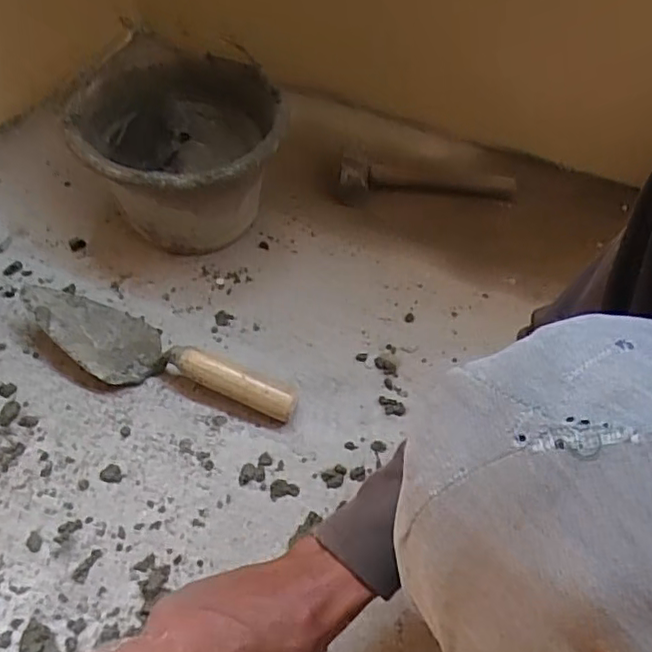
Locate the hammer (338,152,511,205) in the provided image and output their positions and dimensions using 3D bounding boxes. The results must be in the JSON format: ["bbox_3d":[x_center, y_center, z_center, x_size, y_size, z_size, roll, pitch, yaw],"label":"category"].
[{"bbox_3d":[0.141,-0.208,0.857,0.252,0.041,0.081,-2,49,-4],"label":"hammer"}]

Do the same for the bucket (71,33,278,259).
[{"bbox_3d":[-0.176,-0.203,0.763,0.226,0.165,0.247,0,49,-2],"label":"bucket"}]

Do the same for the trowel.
[{"bbox_3d":[-0.184,0.034,0.636,0.305,0.048,0.095,23,52,17],"label":"trowel"}]

